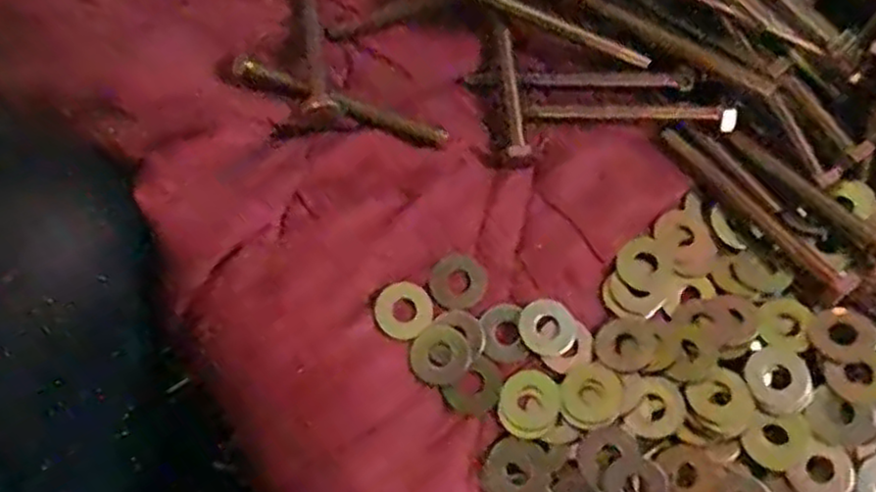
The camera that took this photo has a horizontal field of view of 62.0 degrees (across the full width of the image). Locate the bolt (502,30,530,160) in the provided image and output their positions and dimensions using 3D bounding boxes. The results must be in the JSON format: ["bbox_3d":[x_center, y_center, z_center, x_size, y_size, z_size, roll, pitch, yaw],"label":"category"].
[{"bbox_3d":[0.035,-0.069,0.330,0.009,0.010,0.057,-2,72,-2],"label":"bolt"}]

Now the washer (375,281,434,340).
[{"bbox_3d":[-0.014,0.027,0.308,0.023,0.004,0.023,0,72,-2],"label":"washer"}]

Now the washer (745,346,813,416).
[{"bbox_3d":[0.137,0.053,0.290,0.024,0.004,0.026,0,72,-2],"label":"washer"}]

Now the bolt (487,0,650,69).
[{"bbox_3d":[0.048,-0.106,0.332,0.105,0.008,0.012,22,75,-9],"label":"bolt"}]

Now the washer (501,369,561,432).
[{"bbox_3d":[0.038,0.063,0.298,0.023,0.004,0.024,0,72,-2],"label":"washer"}]

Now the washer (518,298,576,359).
[{"bbox_3d":[0.046,0.034,0.307,0.023,0.004,0.024,0,72,-2],"label":"washer"}]

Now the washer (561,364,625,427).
[{"bbox_3d":[0.063,0.060,0.296,0.024,0.004,0.024,0,72,-2],"label":"washer"}]

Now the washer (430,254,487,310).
[{"bbox_3d":[0.009,0.015,0.313,0.023,0.004,0.023,-4,72,-3],"label":"washer"}]

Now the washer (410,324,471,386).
[{"bbox_3d":[0.001,0.045,0.304,0.024,0.004,0.023,0,72,-2],"label":"washer"}]

